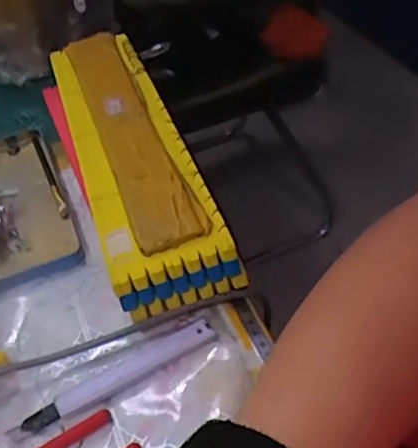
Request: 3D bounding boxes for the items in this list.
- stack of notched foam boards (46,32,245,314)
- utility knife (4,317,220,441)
[{"bbox_3d":[-0.068,-0.062,0.511,0.082,0.058,0.334,-17,41,-9],"label":"stack of notched foam boards"},{"bbox_3d":[-0.056,0.091,0.372,0.128,0.013,0.018,-26,44,-19],"label":"utility knife"}]

